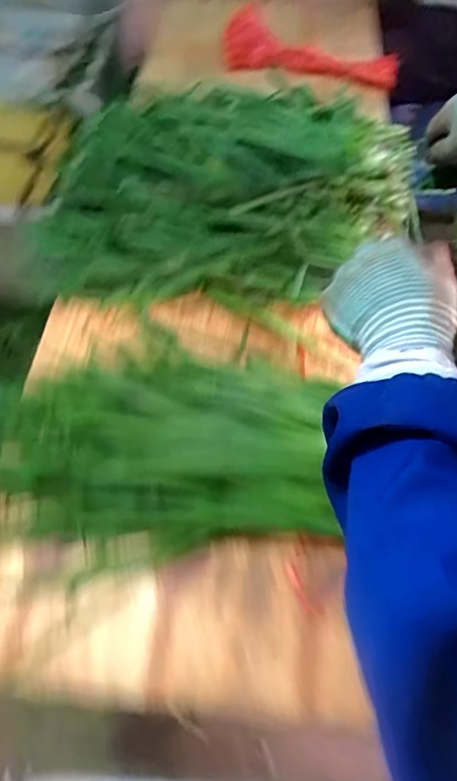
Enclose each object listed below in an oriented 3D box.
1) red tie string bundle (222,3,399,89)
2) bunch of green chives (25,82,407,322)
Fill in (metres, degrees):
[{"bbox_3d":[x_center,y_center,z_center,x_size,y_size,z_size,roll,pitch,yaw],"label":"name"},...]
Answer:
[{"bbox_3d":[0.150,-0.630,0.932,0.316,0.102,0.110,-5,57,-3],"label":"red tie string bundle"},{"bbox_3d":[0.006,-0.290,0.695,0.501,0.104,0.376,-1,57,-1],"label":"bunch of green chives"}]

